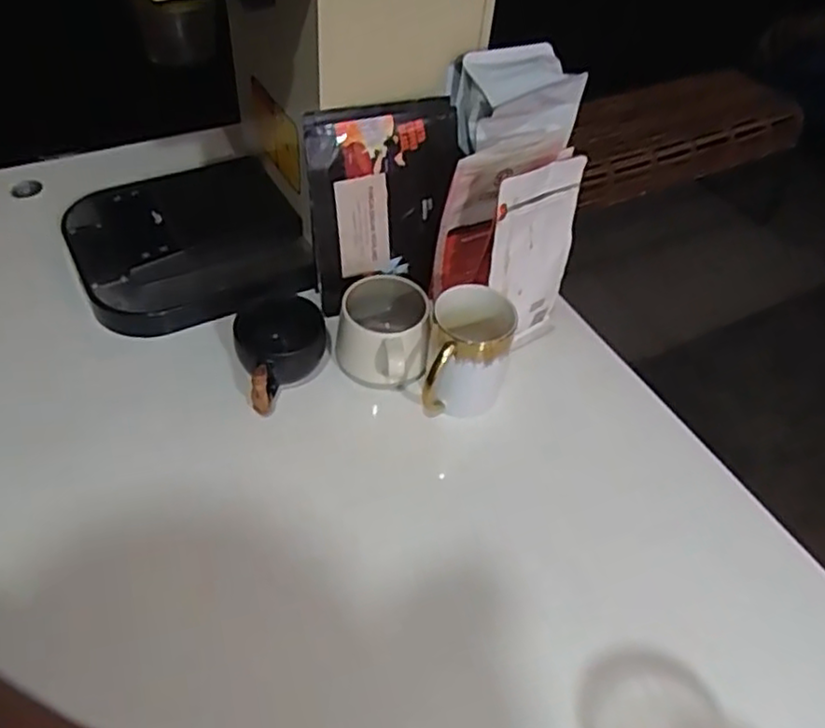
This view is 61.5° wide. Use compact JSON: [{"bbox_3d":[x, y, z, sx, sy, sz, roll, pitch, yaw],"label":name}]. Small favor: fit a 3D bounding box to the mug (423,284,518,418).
[{"bbox_3d":[0.048,-0.002,0.624,0.074,0.108,0.090,13,48,6],"label":"mug"}]

